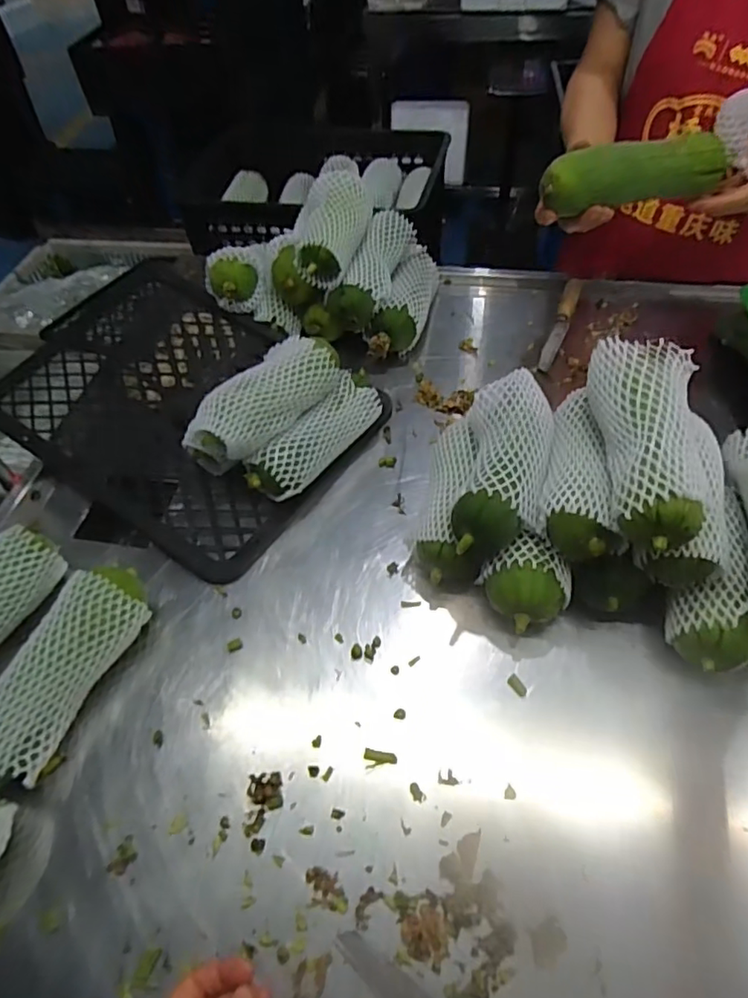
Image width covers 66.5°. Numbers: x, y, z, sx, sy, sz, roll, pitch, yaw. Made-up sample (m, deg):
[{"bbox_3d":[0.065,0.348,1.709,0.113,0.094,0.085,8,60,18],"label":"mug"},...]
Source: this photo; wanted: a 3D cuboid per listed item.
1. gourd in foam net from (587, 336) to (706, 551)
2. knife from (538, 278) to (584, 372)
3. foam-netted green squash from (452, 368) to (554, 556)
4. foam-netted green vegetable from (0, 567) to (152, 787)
[{"bbox_3d":[0.246,-0.048,0.523,0.088,0.089,0.193,4,53,8],"label":"gourd in foam net"},{"bbox_3d":[0.282,-0.265,0.858,0.026,0.022,0.193,19,68,15],"label":"knife"},{"bbox_3d":[0.136,-0.034,0.588,0.084,0.065,0.209,8,54,11],"label":"foam-netted green squash"},{"bbox_3d":[-0.304,0.165,0.553,0.079,0.076,0.212,16,55,13],"label":"foam-netted green vegetable"}]

